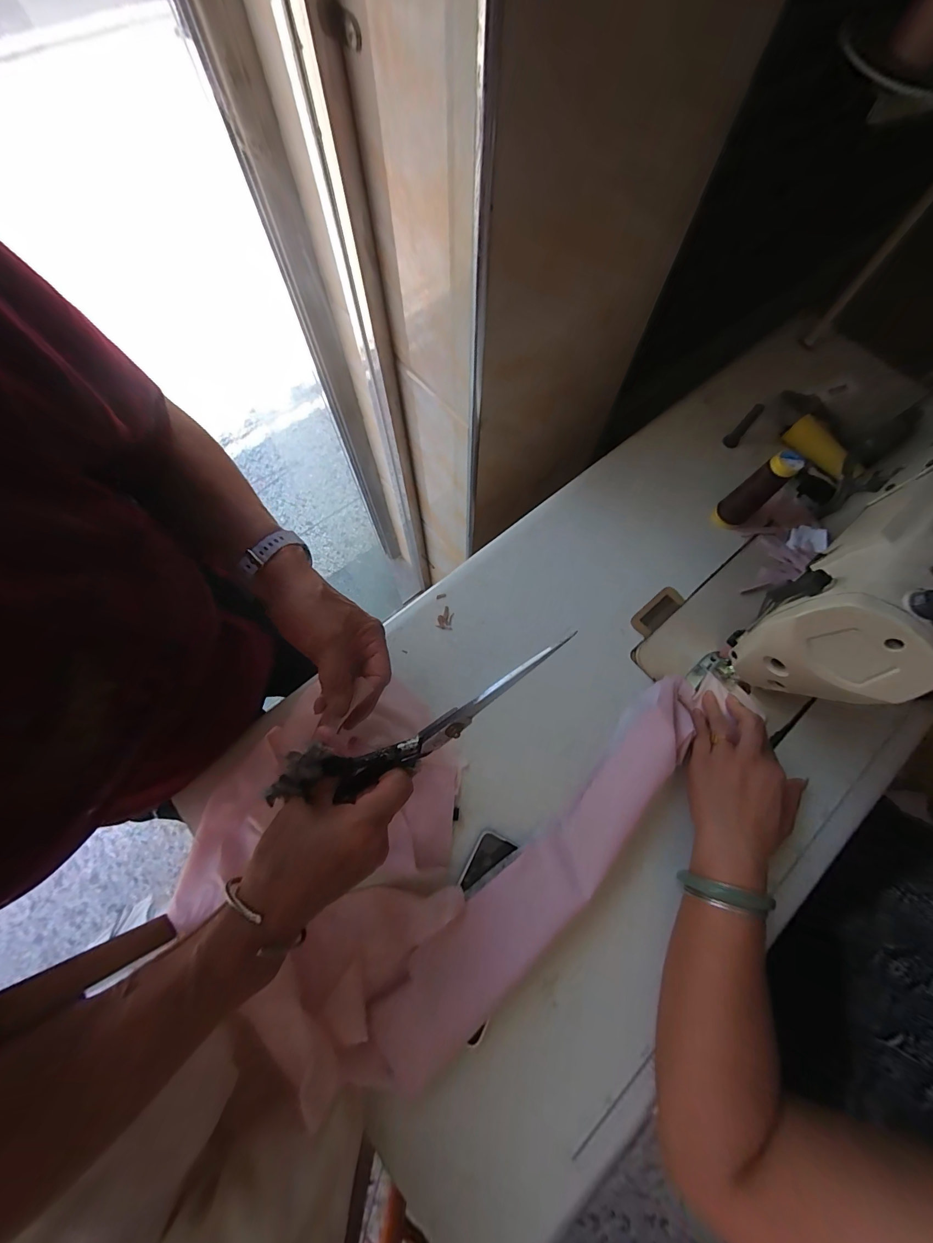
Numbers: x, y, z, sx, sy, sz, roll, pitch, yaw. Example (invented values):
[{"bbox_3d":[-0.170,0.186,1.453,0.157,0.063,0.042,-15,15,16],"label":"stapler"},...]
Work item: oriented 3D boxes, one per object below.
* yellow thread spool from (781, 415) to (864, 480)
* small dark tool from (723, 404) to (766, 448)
[{"bbox_3d":[0.483,-0.230,0.534,0.032,0.031,0.106,-29,73,-10],"label":"yellow thread spool"},{"bbox_3d":[0.390,-0.274,0.552,0.019,0.070,0.020,42,74,13],"label":"small dark tool"}]

